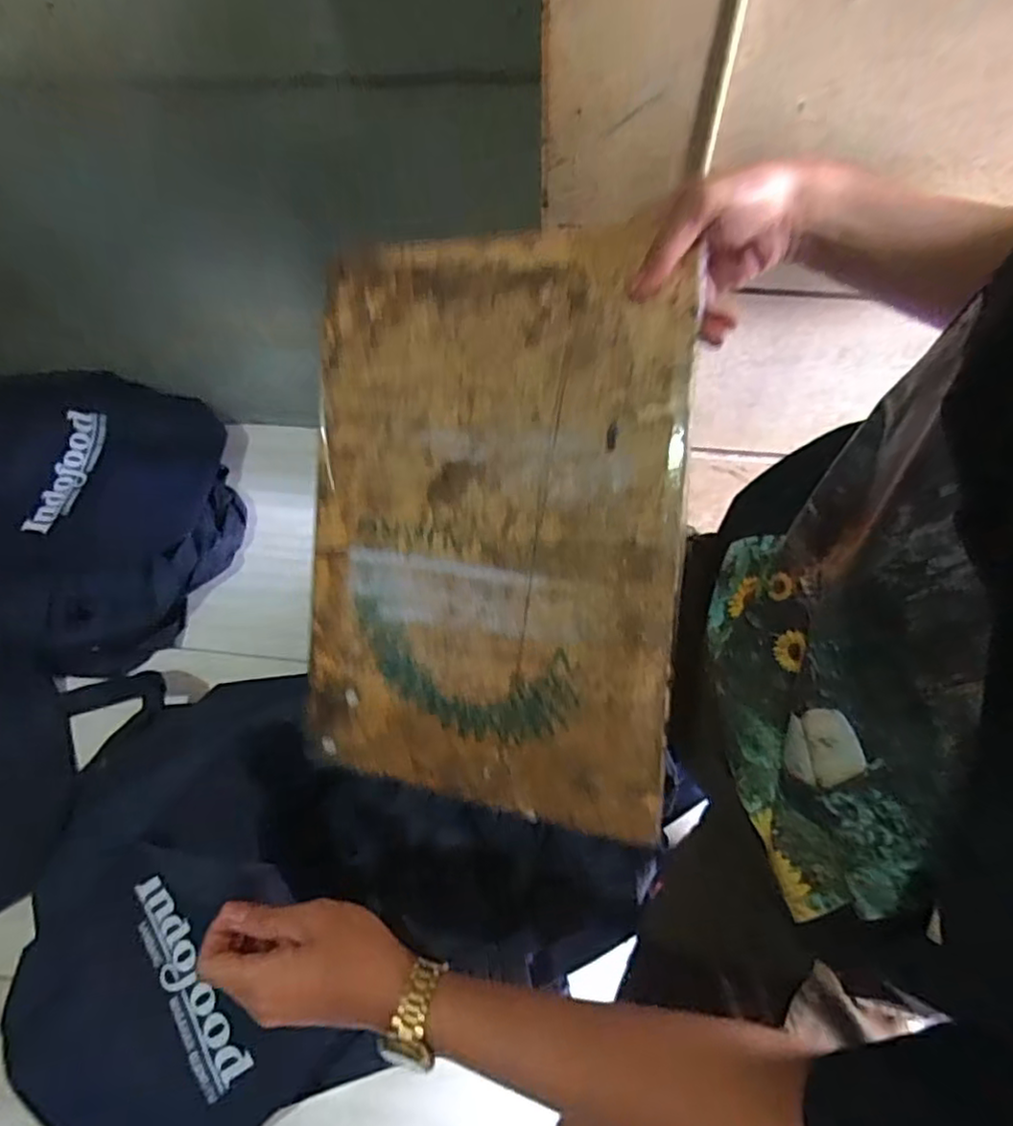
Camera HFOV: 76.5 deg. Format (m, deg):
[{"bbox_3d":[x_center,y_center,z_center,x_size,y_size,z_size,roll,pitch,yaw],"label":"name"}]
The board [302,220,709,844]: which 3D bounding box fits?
[{"bbox_3d":[-0.020,-0.026,0.458,0.278,0.012,0.393,4,95,22],"label":"board"}]

